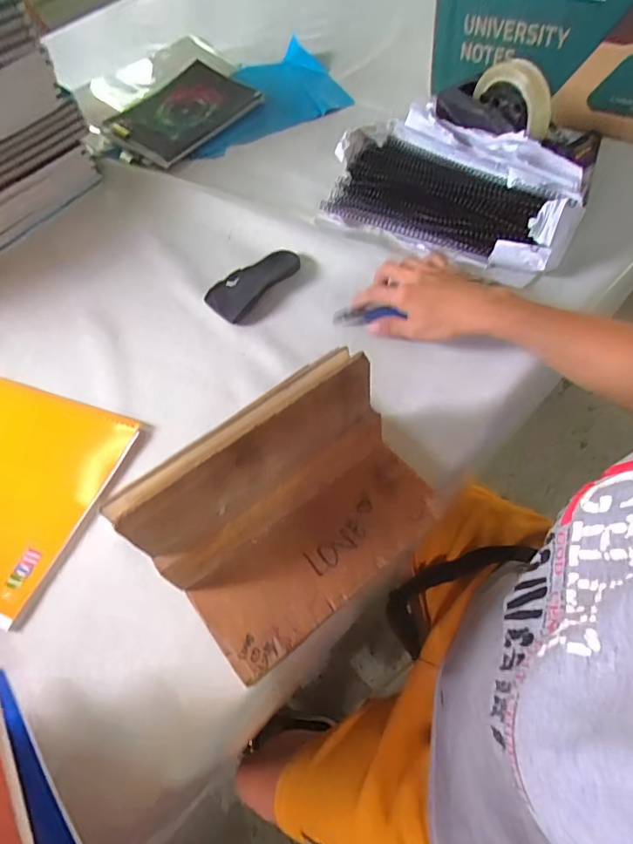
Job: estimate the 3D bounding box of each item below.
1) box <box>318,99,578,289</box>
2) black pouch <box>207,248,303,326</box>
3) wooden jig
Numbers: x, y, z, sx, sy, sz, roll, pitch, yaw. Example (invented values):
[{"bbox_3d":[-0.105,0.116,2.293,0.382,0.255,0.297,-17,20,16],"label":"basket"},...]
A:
[{"bbox_3d":[0.151,-0.279,0.582,0.313,0.098,0.149,33,68,21],"label":"box"},{"bbox_3d":[-0.075,-0.170,0.588,0.056,0.016,0.120,36,69,22],"label":"black pouch"},{"bbox_3d":[-0.013,0.070,0.368,0.204,0.140,0.125,-35,63,-15],"label":"wooden jig"}]

